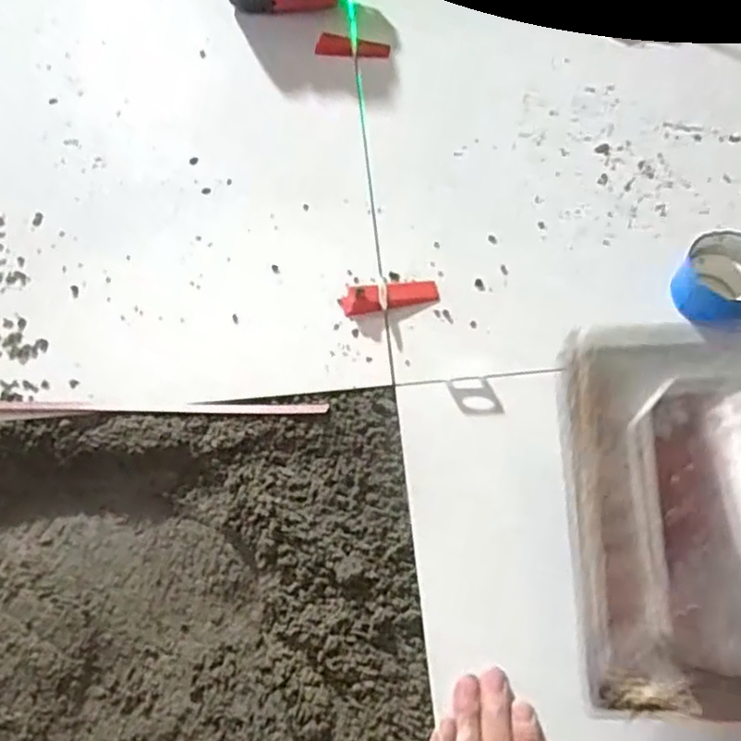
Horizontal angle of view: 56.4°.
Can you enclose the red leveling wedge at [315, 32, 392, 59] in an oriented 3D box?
[{"bbox_3d":[-0.020,-0.379,0.806,0.085,0.018,0.026,6,60,7],"label":"red leveling wedge"}]

